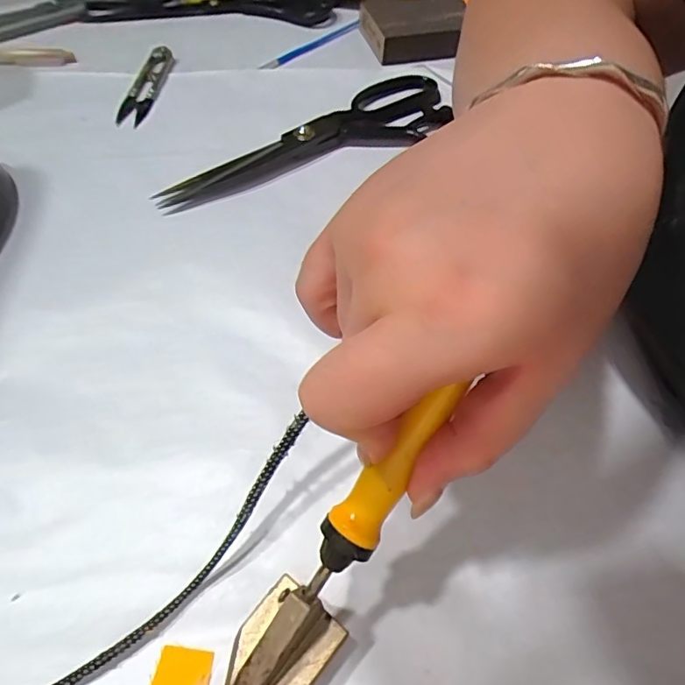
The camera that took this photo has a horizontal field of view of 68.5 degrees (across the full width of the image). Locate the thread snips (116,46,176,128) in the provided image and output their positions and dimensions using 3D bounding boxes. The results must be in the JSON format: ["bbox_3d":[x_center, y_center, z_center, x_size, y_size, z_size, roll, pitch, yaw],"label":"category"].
[{"bbox_3d":[-0.163,-0.215,0.417,0.026,0.009,0.106,2,56,-2],"label":"thread snips"}]

